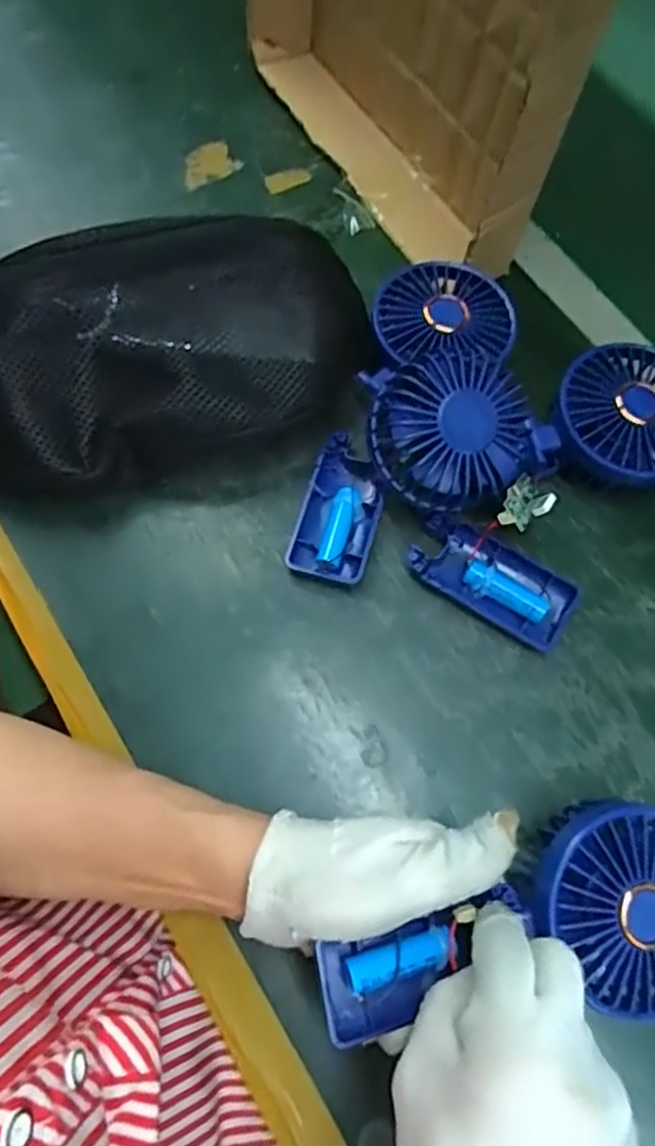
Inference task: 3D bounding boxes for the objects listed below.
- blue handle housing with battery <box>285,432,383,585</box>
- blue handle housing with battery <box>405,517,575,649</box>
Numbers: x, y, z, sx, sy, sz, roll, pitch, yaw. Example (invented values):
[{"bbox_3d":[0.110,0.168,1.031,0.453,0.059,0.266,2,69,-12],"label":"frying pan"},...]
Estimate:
[{"bbox_3d":[0.008,-0.037,0.422,0.046,0.014,0.090,16,70,5],"label":"blue handle housing with battery"},{"bbox_3d":[0.096,0.005,0.407,0.096,0.014,0.044,30,72,10],"label":"blue handle housing with battery"}]

